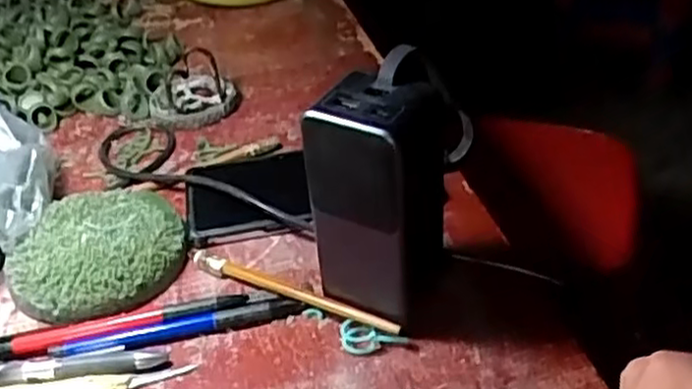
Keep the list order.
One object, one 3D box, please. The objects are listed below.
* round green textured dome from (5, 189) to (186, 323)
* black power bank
[{"bbox_3d":[-0.152,0.034,0.445,0.097,0.022,0.100,-3,38,2],"label":"round green textured dome"},{"bbox_3d":[0.022,0.007,0.371,0.061,0.136,0.060,24,46,31],"label":"black power bank"}]

